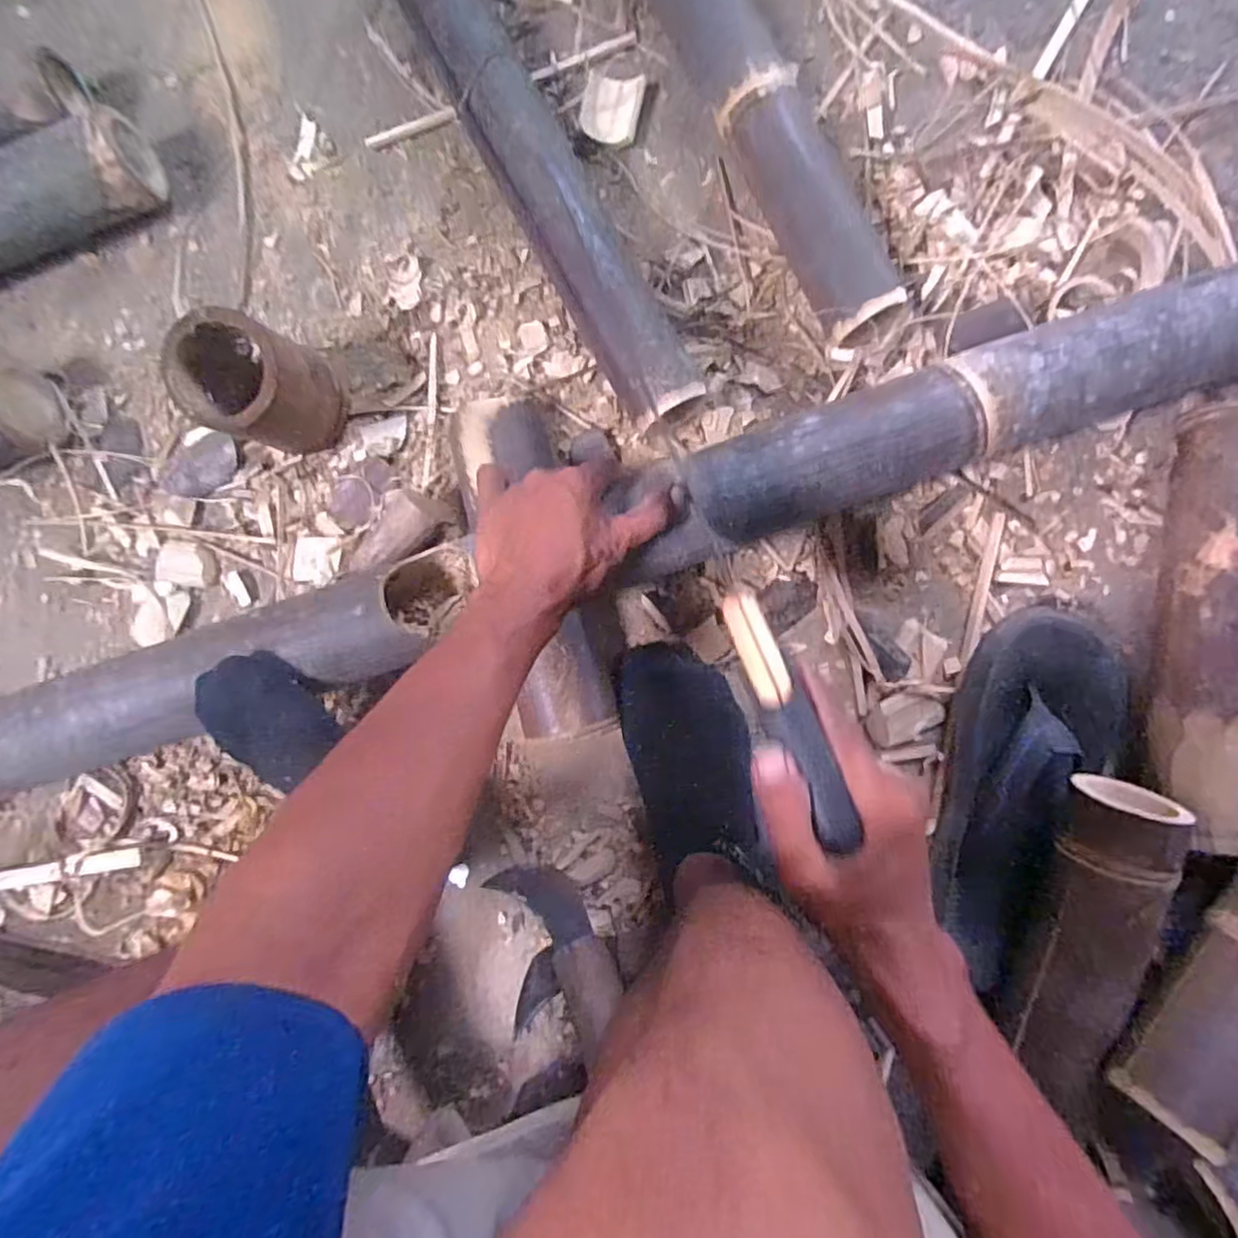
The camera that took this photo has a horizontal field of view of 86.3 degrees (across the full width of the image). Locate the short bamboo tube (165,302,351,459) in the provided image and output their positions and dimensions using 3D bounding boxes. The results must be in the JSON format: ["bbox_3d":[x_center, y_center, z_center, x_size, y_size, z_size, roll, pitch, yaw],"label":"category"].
[{"bbox_3d":[-0.280,-0.184,0.529,0.085,0.120,0.086,0,90,4],"label":"short bamboo tube"}]

